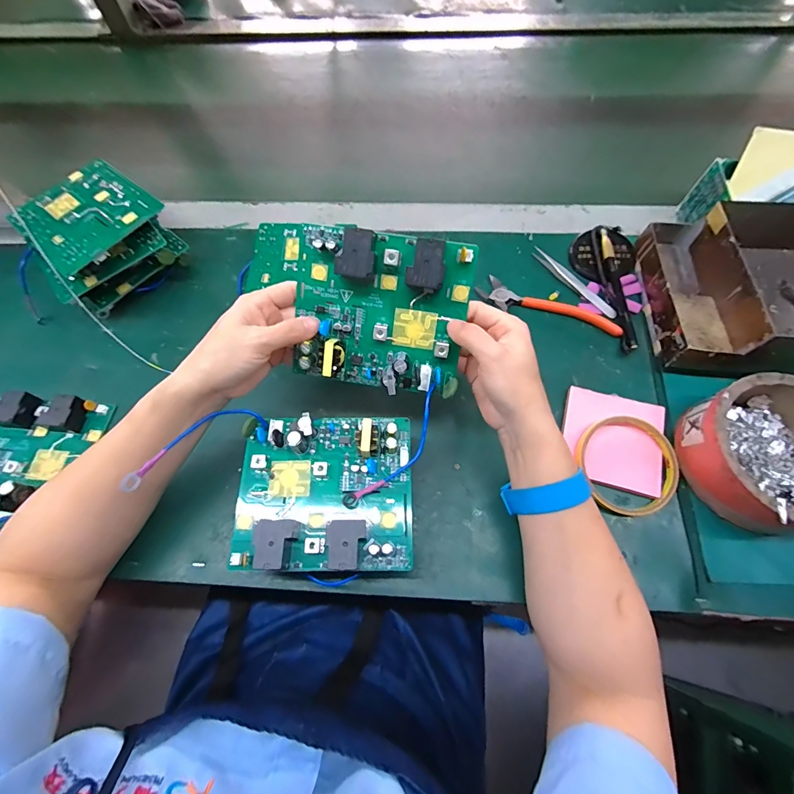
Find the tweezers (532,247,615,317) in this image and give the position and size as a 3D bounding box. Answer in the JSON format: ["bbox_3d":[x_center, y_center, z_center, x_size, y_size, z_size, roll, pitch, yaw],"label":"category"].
[{"bbox_3d":[0.196,-0.129,0.415,0.011,0.009,0.115,-36,71,-13],"label":"tweezers"}]

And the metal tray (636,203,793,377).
[{"bbox_3d":[0.422,-0.097,0.364,0.324,0.073,0.174,5,67,4],"label":"metal tray"}]

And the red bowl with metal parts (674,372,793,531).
[{"bbox_3d":[0.311,0.047,0.314,0.118,0.055,0.119,-1,67,1],"label":"red bowl with metal parts"}]

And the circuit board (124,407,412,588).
[{"bbox_3d":[-0.056,0.068,0.279,0.130,0.026,0.119,-2,67,1],"label":"circuit board"}]

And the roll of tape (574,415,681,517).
[{"bbox_3d":[0.203,0.057,0.328,0.083,0.017,0.084,-1,67,1],"label":"roll of tape"}]

